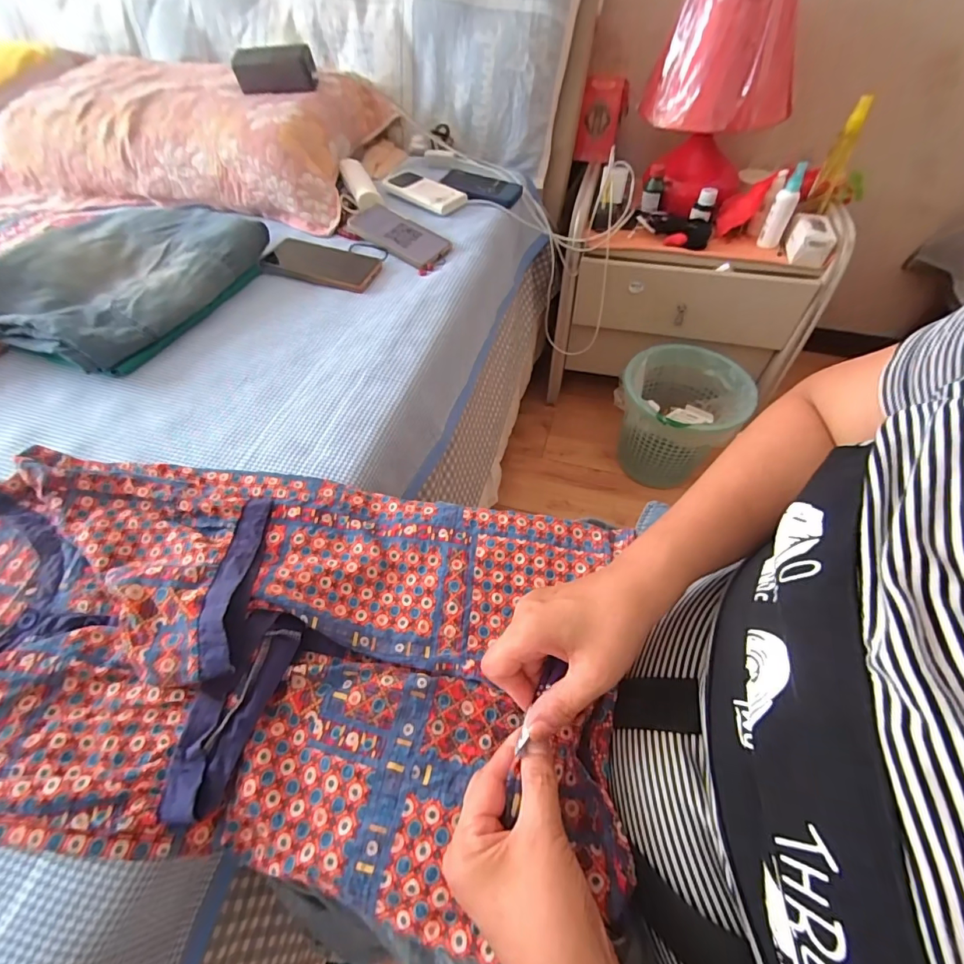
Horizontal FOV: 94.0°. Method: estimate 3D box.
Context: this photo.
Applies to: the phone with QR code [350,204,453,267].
[{"bbox_3d":[-0.134,-0.397,0.721,0.173,0.011,0.077,35,69,13],"label":"phone with QR code"}]

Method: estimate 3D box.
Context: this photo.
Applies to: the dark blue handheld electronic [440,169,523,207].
[{"bbox_3d":[-0.009,-0.537,0.819,0.154,0.017,0.092,25,61,12],"label":"dark blue handheld electronic"}]

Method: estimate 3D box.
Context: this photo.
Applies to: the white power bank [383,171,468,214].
[{"bbox_3d":[-0.105,-0.520,0.799,0.161,0.015,0.068,36,62,24],"label":"white power bank"}]

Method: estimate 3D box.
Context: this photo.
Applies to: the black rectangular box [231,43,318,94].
[{"bbox_3d":[-0.357,-0.703,0.763,0.142,0.053,0.027,2,54,3],"label":"black rectangular box"}]

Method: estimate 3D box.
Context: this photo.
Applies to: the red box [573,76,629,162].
[{"bbox_3d":[0.268,-0.811,1.011,0.127,0.151,0.036,-15,41,-24],"label":"red box"}]

